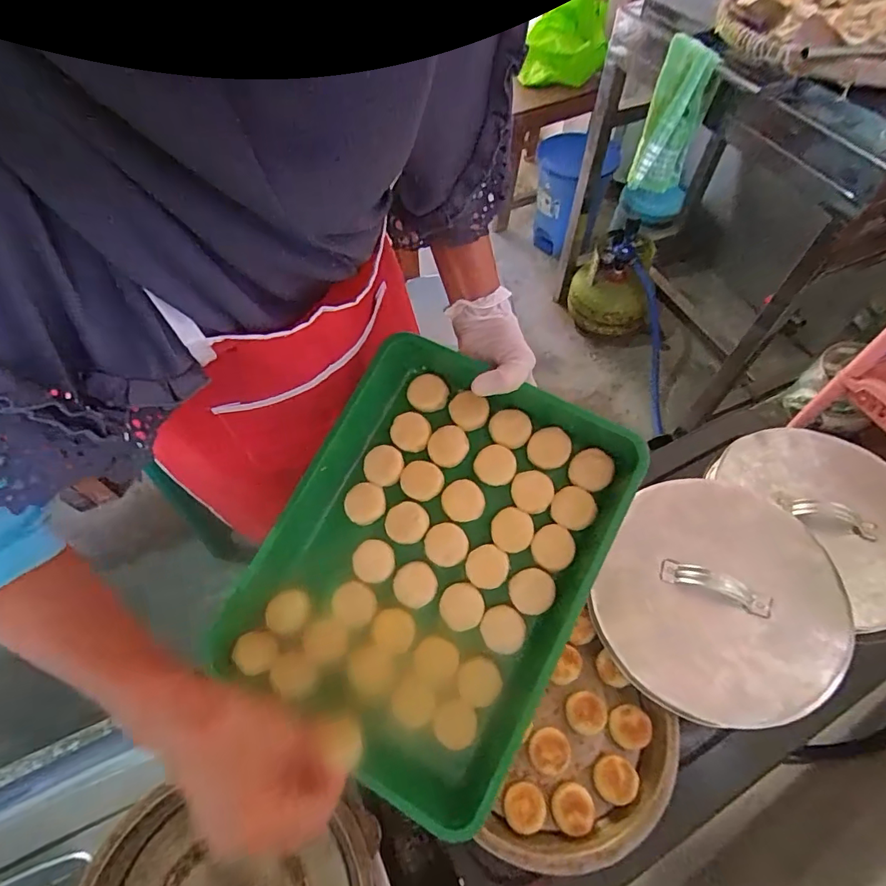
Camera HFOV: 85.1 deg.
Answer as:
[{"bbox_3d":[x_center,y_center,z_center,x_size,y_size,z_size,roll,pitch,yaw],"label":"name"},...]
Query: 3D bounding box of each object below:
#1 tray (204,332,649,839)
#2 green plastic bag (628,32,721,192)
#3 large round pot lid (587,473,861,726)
[{"bbox_3d":[-0.014,0.098,0.439,0.272,0.056,0.355,26,80,11],"label":"tray"},{"bbox_3d":[0.464,-0.656,0.983,0.106,0.236,0.106,20,59,9],"label":"green plastic bag"},{"bbox_3d":[0.301,0.160,0.520,0.233,0.041,0.254,2,58,-3],"label":"large round pot lid"}]

